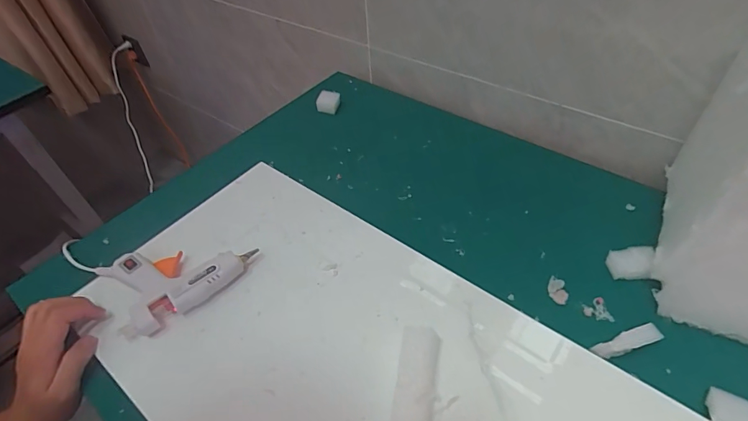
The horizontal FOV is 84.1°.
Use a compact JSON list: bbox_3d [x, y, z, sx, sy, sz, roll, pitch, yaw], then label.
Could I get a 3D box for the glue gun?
[{"bbox_3d":[-0.219,0.067,0.468,0.147,0.032,0.105,-28,51,-20],"label":"glue gun"}]

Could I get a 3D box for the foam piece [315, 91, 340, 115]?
[{"bbox_3d":[-0.077,-0.182,0.703,0.032,0.028,0.033,17,51,20],"label":"foam piece"}]

